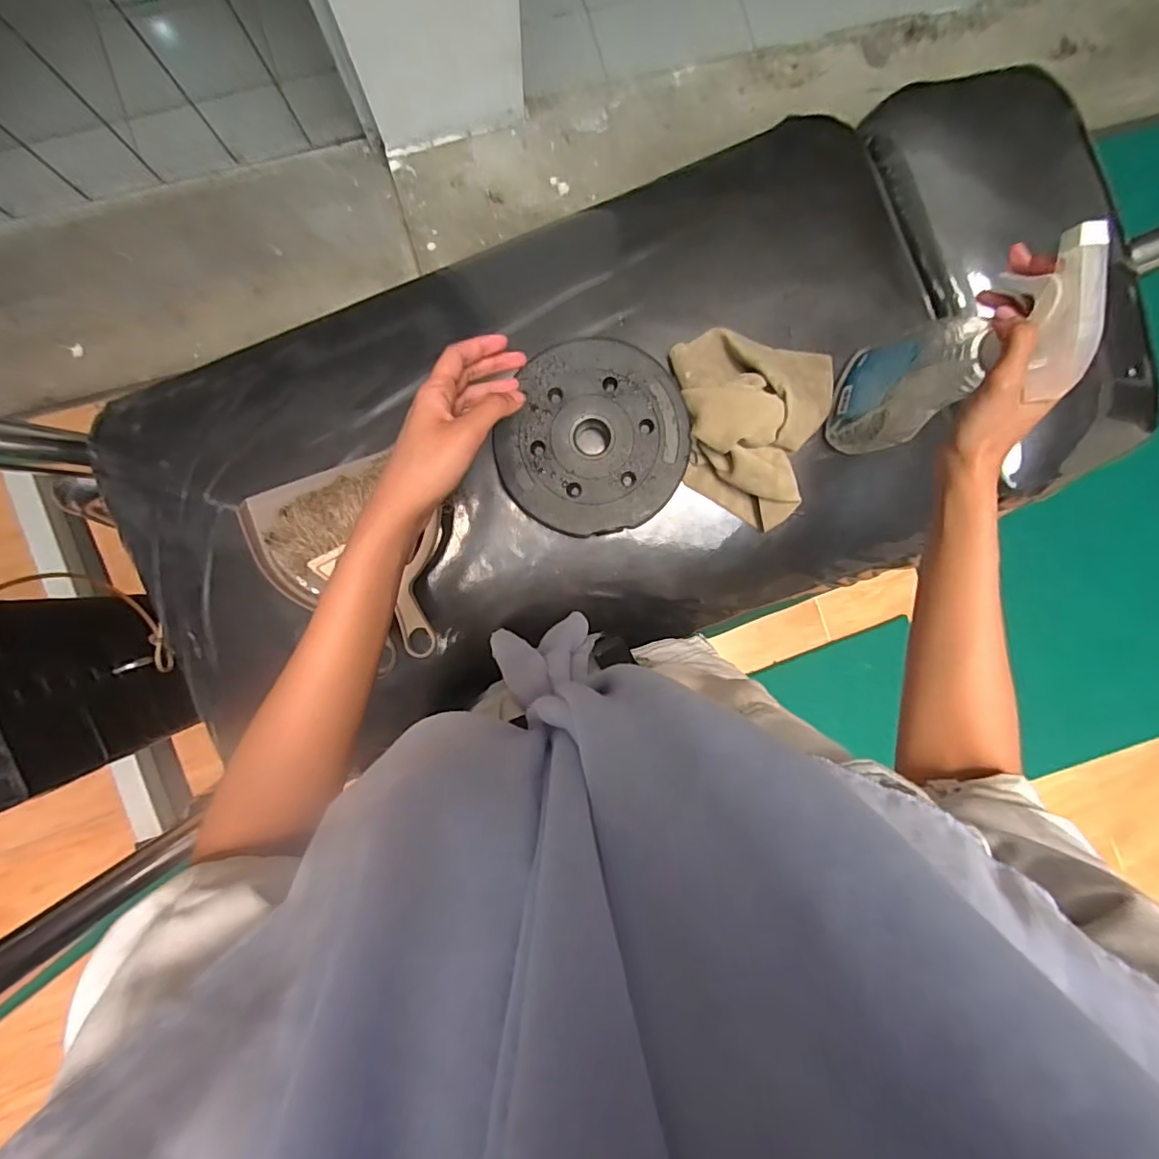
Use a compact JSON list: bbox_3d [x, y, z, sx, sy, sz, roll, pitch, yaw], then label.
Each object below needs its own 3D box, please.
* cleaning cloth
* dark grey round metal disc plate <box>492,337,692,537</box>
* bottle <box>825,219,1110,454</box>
[{"bbox_3d":[0.145,-0.141,0.494,0.133,0.061,0.156,15,89,-5],"label":"cleaning cloth"},{"bbox_3d":[0.015,-0.122,0.493,0.157,0.019,0.163,0,91,-5],"label":"dark grey round metal disc plate"},{"bbox_3d":[0.266,-0.163,0.407,0.058,0.219,0.097,-4,91,-5],"label":"bottle"}]

